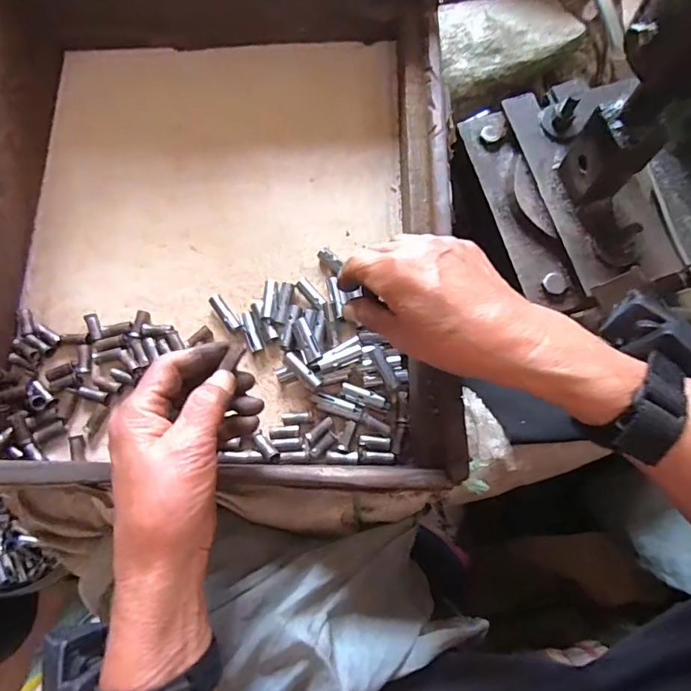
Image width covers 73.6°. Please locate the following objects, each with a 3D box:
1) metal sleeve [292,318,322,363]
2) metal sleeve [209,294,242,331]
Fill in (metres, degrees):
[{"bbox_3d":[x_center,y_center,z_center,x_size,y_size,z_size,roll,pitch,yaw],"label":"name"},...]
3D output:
[{"bbox_3d":[-0.032,-0.004,0.383,0.014,0.013,0.040,-24,75,-5],"label":"metal sleeve"},{"bbox_3d":[-0.105,-0.028,0.403,0.011,0.010,0.037,-37,76,-8],"label":"metal sleeve"}]

